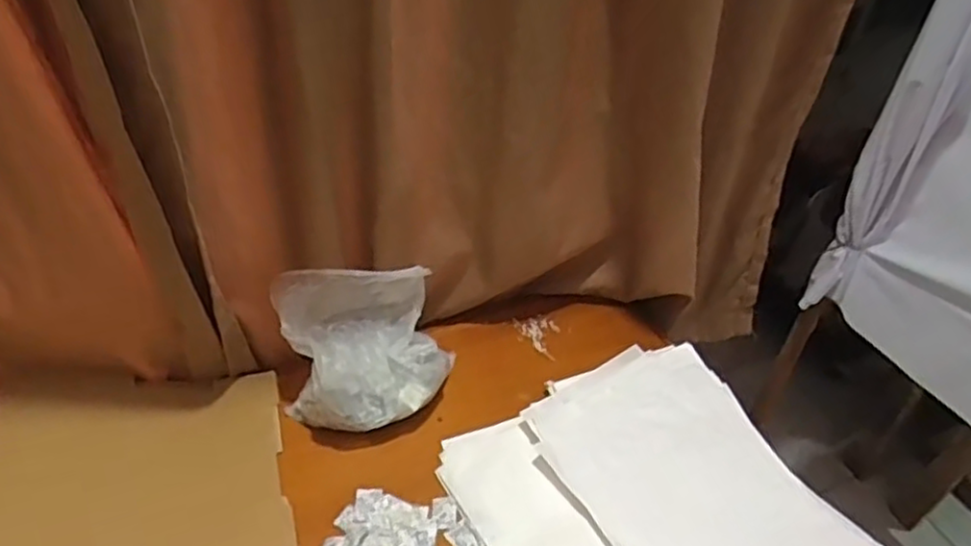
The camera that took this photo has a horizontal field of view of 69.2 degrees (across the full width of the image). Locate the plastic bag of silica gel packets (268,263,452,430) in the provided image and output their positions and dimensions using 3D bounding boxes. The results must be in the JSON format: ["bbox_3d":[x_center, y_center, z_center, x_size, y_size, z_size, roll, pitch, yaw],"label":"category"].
[{"bbox_3d":[-0.143,0.089,0.873,0.214,0.156,0.149,-8,42,-14],"label":"plastic bag of silica gel packets"}]

